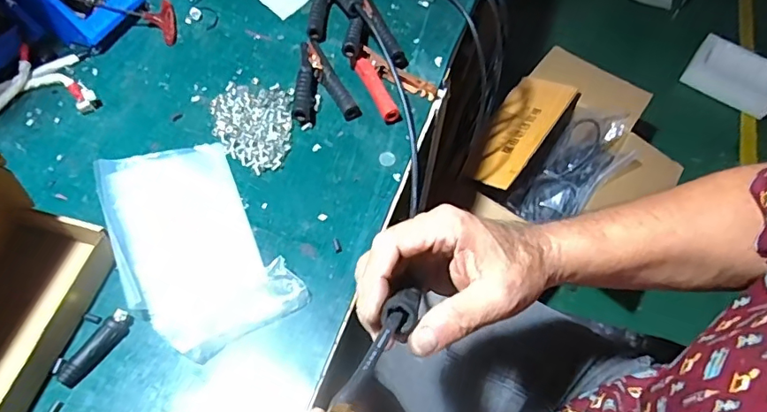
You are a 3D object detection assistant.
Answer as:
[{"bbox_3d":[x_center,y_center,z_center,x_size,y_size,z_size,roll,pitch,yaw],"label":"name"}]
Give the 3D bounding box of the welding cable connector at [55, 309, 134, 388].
[{"bbox_3d":[-0.286,0.139,0.507,0.021,0.019,0.081,33,61,15],"label":"welding cable connector"}]

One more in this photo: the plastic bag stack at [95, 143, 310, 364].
[{"bbox_3d":[-0.214,0.036,0.569,0.151,0.032,0.257,-27,64,-19],"label":"plastic bag stack"}]

